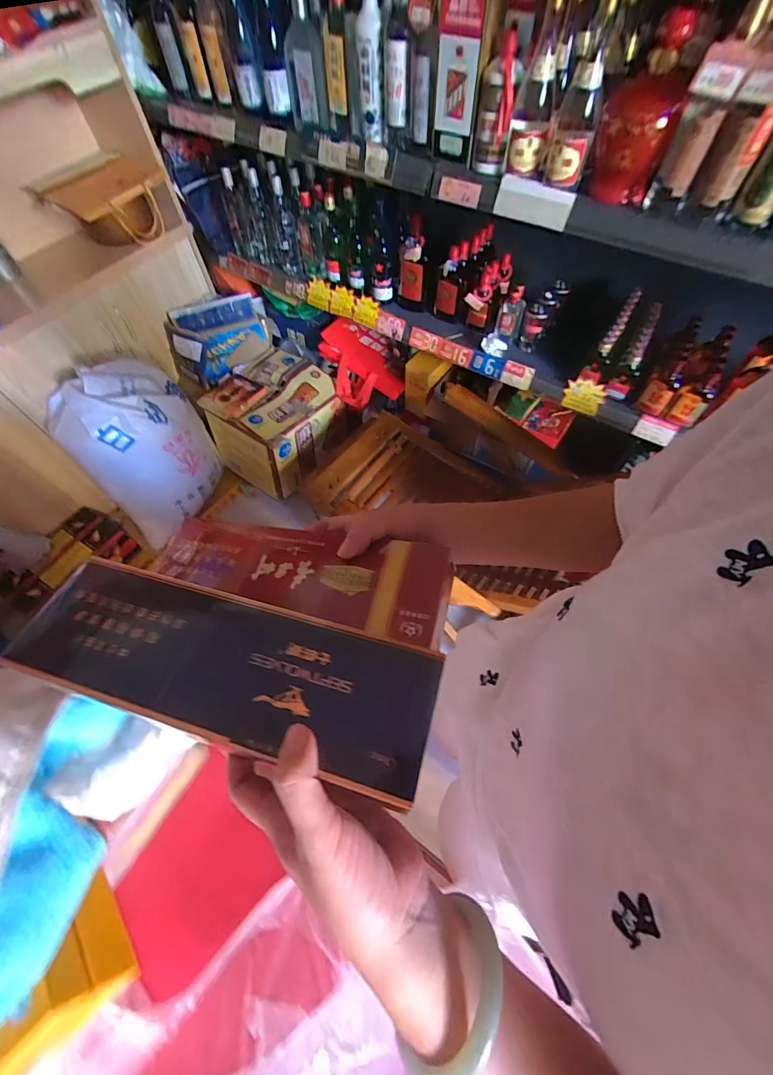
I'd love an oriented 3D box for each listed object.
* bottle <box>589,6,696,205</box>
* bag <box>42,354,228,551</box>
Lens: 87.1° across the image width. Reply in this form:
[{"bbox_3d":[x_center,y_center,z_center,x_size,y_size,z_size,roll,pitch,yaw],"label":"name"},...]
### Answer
[{"bbox_3d":[0.441,-0.734,0.706,0.116,0.206,0.119,14,62,10],"label":"bottle"},{"bbox_3d":[-0.861,-0.313,1.450,0.321,0.594,0.419,40,69,21],"label":"bag"}]

